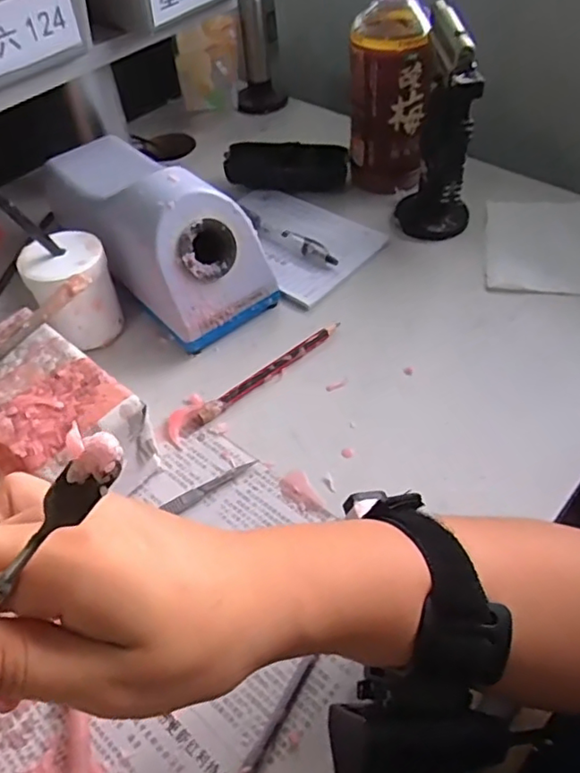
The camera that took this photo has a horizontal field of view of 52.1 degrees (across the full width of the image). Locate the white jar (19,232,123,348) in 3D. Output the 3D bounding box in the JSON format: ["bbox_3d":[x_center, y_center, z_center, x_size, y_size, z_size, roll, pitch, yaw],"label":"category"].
[{"bbox_3d":[-0.150,-0.066,0.418,0.052,0.071,0.050,-3,51,3],"label":"white jar"}]

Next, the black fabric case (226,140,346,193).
[{"bbox_3d":[-0.002,-0.203,0.546,0.109,0.030,0.036,2,51,7],"label":"black fabric case"}]

